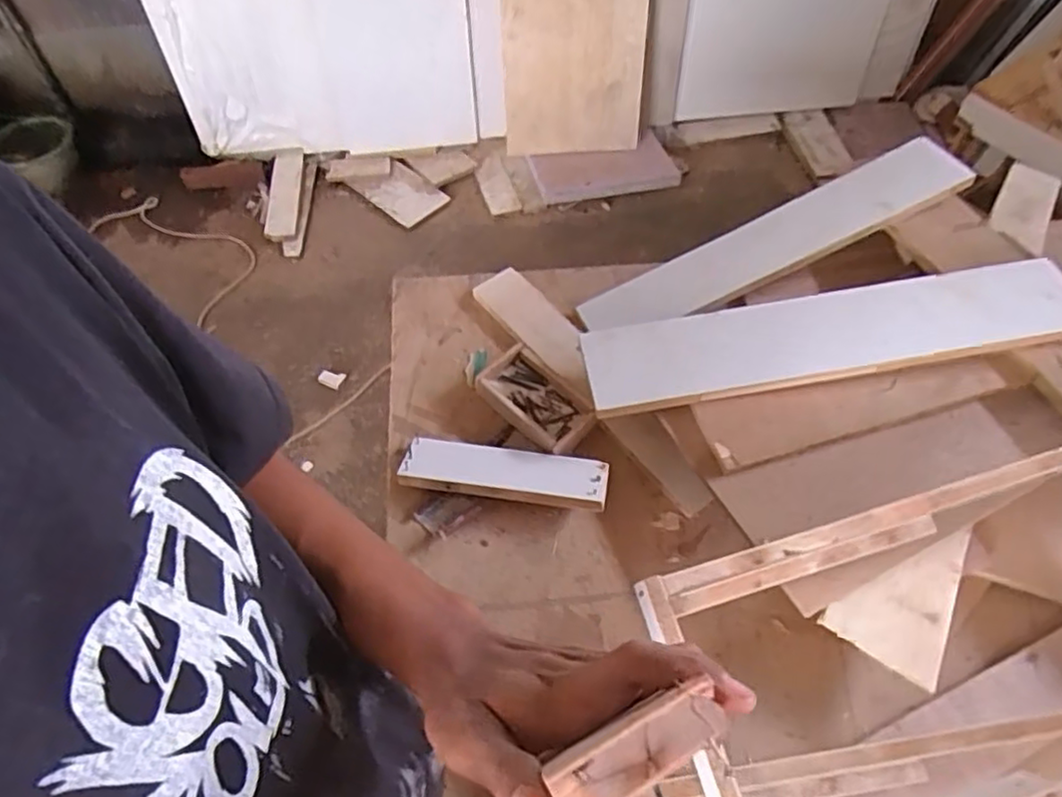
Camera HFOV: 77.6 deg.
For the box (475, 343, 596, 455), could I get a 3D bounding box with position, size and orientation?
[{"bbox_3d":[0.007,-0.001,0.819,0.139,0.028,0.078,39,65,21],"label":"box"}]

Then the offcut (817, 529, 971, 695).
[{"bbox_3d":[0.380,0.193,0.678,0.111,0.009,0.164,29,65,13],"label":"offcut"}]

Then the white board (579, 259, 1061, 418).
[{"bbox_3d":[0.355,-0.076,0.797,0.579,0.020,0.118,-8,62,1],"label":"white board"}]

